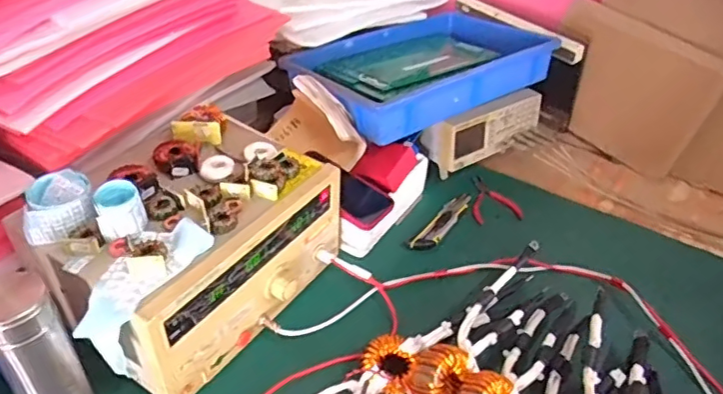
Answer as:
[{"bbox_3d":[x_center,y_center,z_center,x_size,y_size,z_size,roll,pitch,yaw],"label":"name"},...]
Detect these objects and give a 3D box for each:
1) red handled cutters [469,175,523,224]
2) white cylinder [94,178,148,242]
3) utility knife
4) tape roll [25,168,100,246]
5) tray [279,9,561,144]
[{"bbox_3d":[0.215,-0.001,0.972,0.086,0.022,0.125,-6,40,-11],"label":"red handled cutters"},{"bbox_3d":[-0.259,0.014,0.609,0.049,0.045,0.045,-15,42,-21],"label":"white cylinder"},{"bbox_3d":[0.131,0.039,0.911,0.040,0.024,0.164,24,43,24],"label":"utility knife"},{"bbox_3d":[-0.330,0.010,0.617,0.070,0.038,0.078,-16,43,-22],"label":"tape roll"},{"bbox_3d":[0.106,-0.243,1.014,0.430,0.071,0.286,-25,47,-30],"label":"tray"}]

